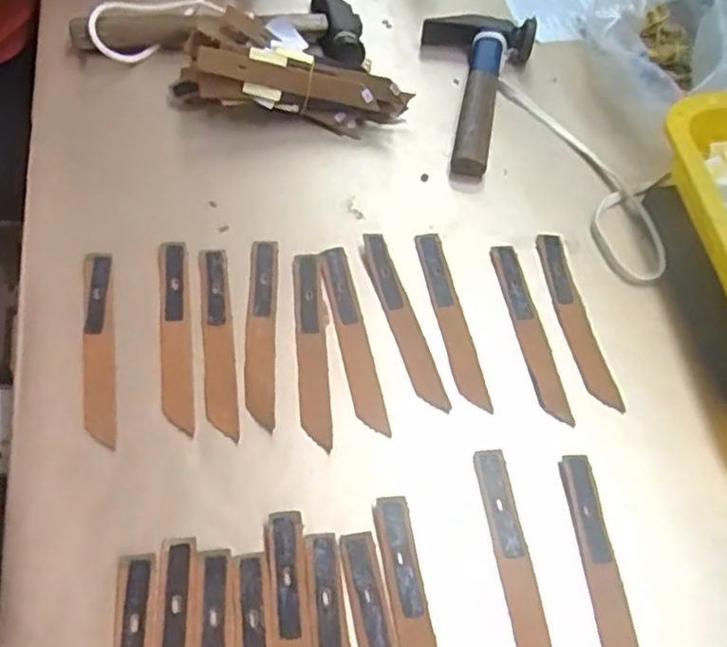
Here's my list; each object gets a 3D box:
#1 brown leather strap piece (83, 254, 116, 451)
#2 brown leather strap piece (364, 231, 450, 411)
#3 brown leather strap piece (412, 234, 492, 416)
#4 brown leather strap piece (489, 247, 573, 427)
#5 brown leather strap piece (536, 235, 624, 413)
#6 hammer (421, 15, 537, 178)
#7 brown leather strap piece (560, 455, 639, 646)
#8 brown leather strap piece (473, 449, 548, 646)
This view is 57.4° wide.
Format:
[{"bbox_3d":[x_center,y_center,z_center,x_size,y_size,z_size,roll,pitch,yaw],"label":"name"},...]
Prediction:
[{"bbox_3d":[-0.151,0.012,0.378,0.017,0.005,0.123,-11,61,-4],"label":"brown leather strap piece"},{"bbox_3d":[0.022,-0.003,0.400,0.017,0.004,0.124,-14,61,-11],"label":"brown leather strap piece"},{"bbox_3d":[0.053,-0.004,0.403,0.014,0.006,0.124,-8,58,-9],"label":"brown leather strap piece"},{"bbox_3d":[0.101,0.004,0.402,0.017,0.004,0.122,-5,61,-10],"label":"brown leather strap piece"},{"bbox_3d":[0.130,-0.003,0.409,0.017,0.004,0.124,-8,61,-6],"label":"brown leather strap piece"},{"bbox_3d":[0.085,-0.173,0.496,0.084,0.035,0.151,7,57,0],"label":"hammer"},{"bbox_3d":[0.118,0.125,0.326,0.016,0.004,0.123,-2,58,-5],"label":"brown leather strap piece"},{"bbox_3d":[0.075,0.122,0.325,0.015,0.004,0.123,-5,58,-7],"label":"brown leather strap piece"}]

